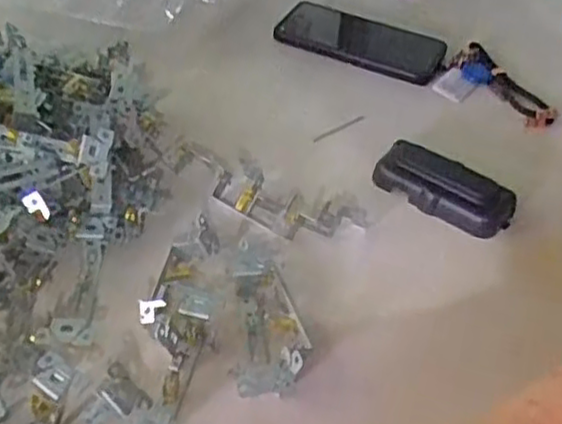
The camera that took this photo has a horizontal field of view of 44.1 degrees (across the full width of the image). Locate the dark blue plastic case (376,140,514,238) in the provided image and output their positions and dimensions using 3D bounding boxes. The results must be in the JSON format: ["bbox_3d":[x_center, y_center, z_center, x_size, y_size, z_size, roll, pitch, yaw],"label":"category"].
[{"bbox_3d":[0.129,-0.020,0.546,0.106,0.028,0.043,27,47,19],"label":"dark blue plastic case"}]

